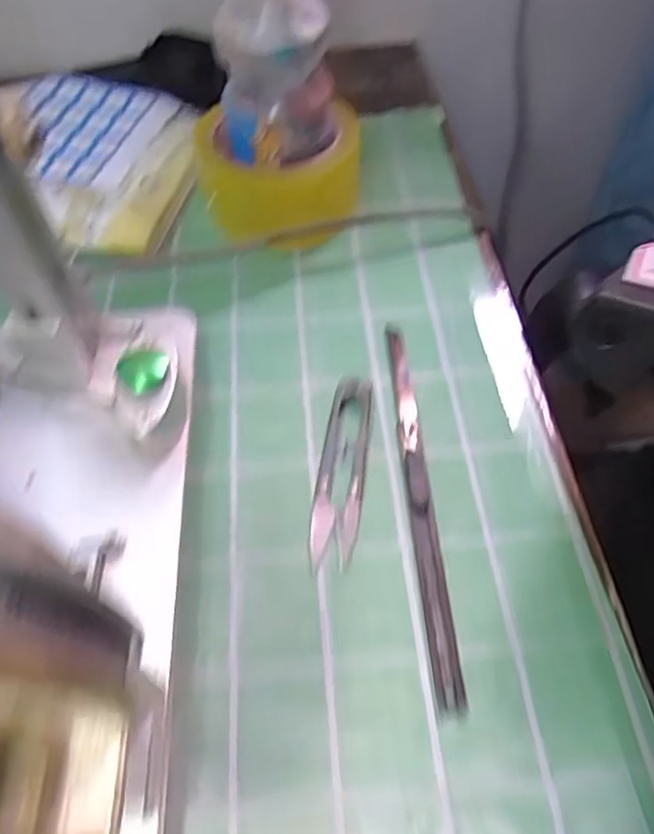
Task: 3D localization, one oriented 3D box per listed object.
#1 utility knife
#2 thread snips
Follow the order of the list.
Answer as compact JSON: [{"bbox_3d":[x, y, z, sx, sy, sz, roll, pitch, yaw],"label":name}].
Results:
[{"bbox_3d":[0.043,0.030,0.302,0.013,0.004,0.198,-4,55,0],"label":"utility knife"},{"bbox_3d":[0.007,0.023,0.307,0.022,0.005,0.100,5,55,6],"label":"thread snips"}]

